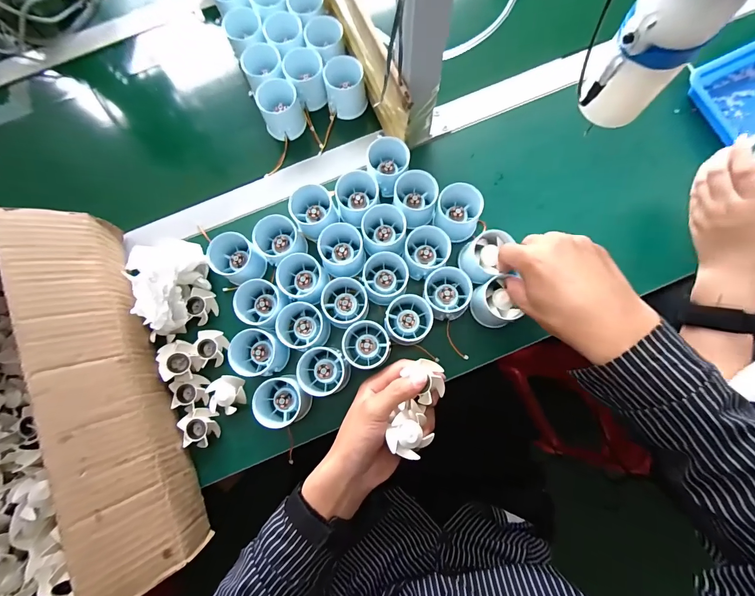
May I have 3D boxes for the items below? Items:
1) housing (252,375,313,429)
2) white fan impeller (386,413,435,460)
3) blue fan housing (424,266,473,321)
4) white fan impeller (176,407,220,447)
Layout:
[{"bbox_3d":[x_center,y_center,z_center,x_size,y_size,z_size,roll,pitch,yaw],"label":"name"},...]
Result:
[{"bbox_3d":[-0.104,0.115,0.396,0.053,0.057,0.052,0,79,2],"label":"housing"},{"bbox_3d":[0.032,0.132,0.338,0.040,0.016,0.041,0,81,0],"label":"white fan impeller"},{"bbox_3d":[0.084,-0.004,0.411,0.055,0.039,0.054,0,79,2],"label":"blue fan housing"},{"bbox_3d":[-0.205,0.150,0.404,0.041,0.015,0.043,-3,79,1],"label":"white fan impeller"}]

